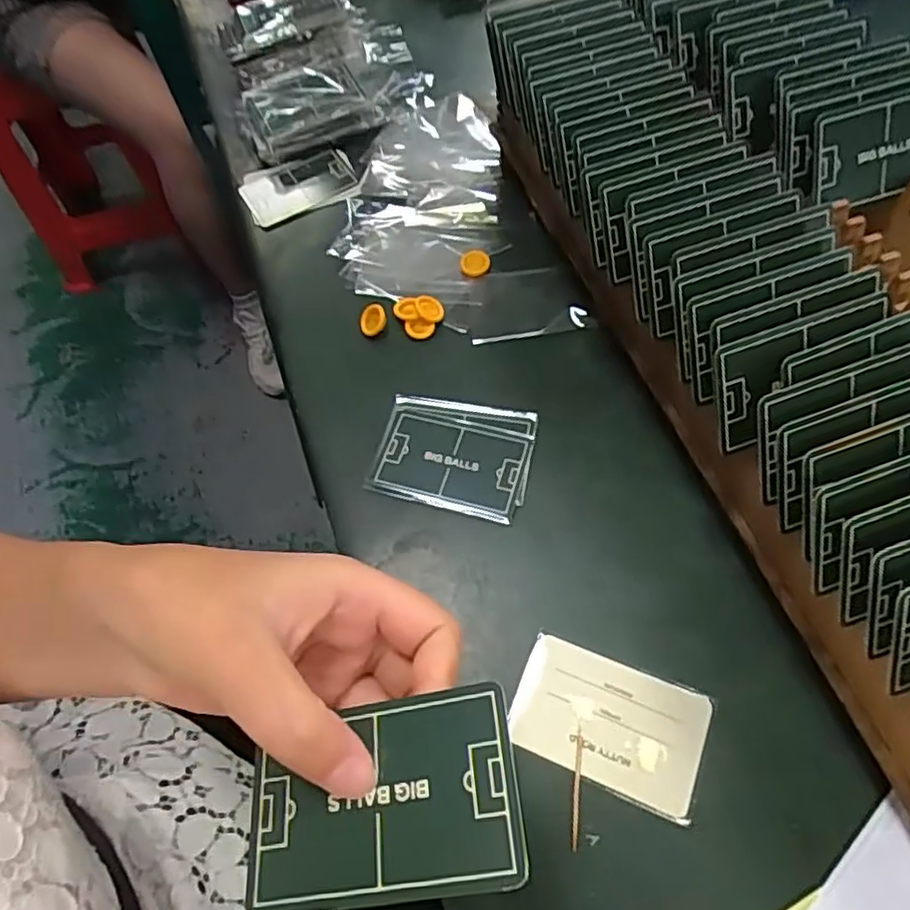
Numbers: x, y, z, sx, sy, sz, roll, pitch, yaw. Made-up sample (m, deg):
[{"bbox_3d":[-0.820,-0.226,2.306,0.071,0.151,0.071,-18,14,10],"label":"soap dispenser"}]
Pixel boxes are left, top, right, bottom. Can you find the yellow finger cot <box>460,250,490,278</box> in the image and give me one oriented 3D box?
[{"bbox_3d":[0.014,-0.134,0.461,0.020,0.008,0.023,0,61,6],"label":"yellow finger cot"}]

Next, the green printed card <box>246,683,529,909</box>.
[{"bbox_3d":[-0.023,0.103,0.197,0.083,0.004,0.052,-15,55,11],"label":"green printed card"}]

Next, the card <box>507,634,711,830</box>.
[{"bbox_3d":[0.072,0.124,0.310,0.085,0.004,0.055,18,64,16],"label":"card"}]

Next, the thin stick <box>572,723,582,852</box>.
[{"bbox_3d":[0.055,0.149,0.298,0.004,0.004,0.051,5,61,7],"label":"thin stick"}]

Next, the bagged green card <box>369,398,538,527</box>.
[{"bbox_3d":[0.000,-0.001,0.385,0.089,0.005,0.072,9,62,11],"label":"bagged green card"}]

